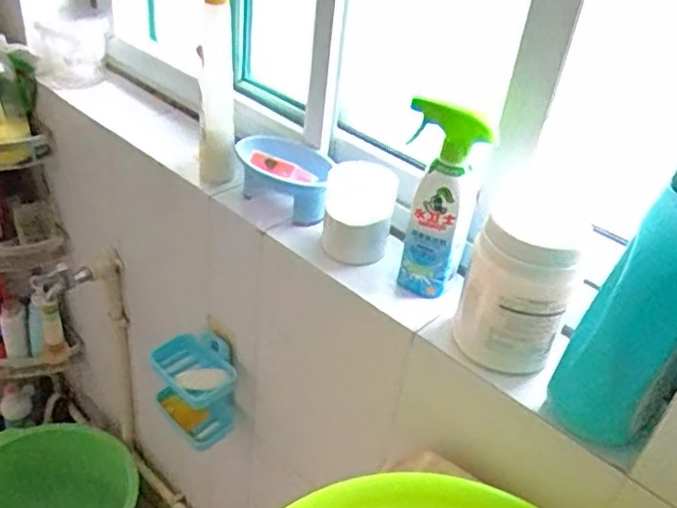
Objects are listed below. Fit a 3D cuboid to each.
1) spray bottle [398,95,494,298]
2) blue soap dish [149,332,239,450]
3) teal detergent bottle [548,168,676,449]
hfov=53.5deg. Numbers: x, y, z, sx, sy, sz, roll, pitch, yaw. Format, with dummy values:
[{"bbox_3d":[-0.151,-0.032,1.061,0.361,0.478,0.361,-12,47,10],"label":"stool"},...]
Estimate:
[{"bbox_3d":[0.110,-0.053,0.734,0.082,0.217,0.047,10,38,10],"label":"spray bottle"},{"bbox_3d":[-0.221,0.211,1.042,0.119,0.149,0.100,-8,38,-14],"label":"blue soap dish"},{"bbox_3d":[0.262,0.042,0.558,0.085,0.297,0.064,30,24,31],"label":"teal detergent bottle"}]

